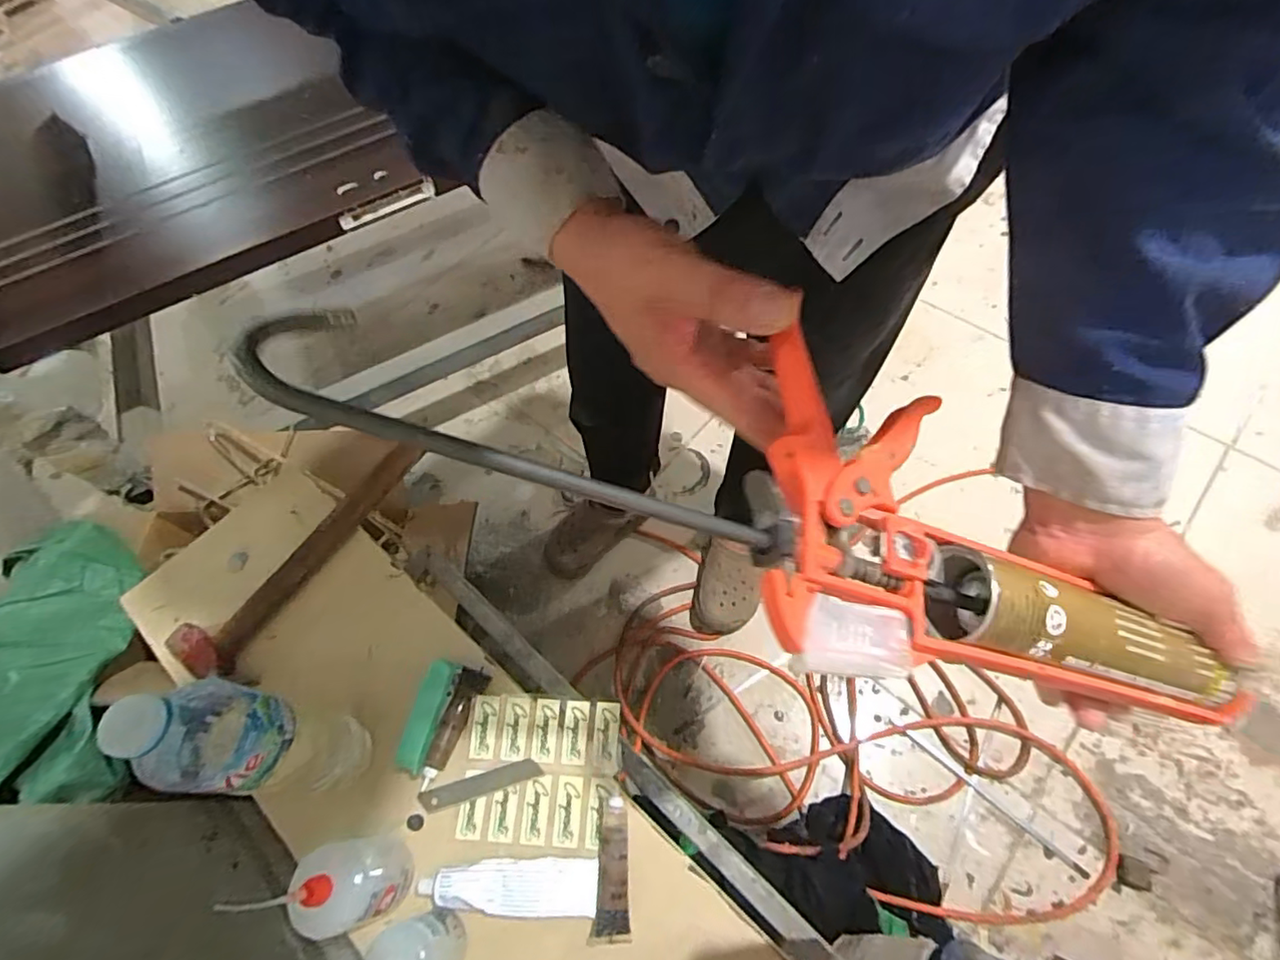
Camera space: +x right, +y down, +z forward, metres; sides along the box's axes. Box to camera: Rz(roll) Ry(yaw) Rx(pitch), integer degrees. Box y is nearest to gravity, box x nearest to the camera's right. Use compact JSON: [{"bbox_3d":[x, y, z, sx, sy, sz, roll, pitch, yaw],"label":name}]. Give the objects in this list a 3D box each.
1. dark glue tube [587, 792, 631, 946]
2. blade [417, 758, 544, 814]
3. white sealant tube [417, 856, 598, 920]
[{"bbox_3d":[-0.022,0.297,0.453,0.028,0.011,0.096,-2,62,5],"label":"dark glue tube"},{"bbox_3d":[-0.133,0.254,0.491,0.099,0.004,0.017,-15,58,-7],"label":"blade"},{"bbox_3d":[-0.100,0.307,0.441,0.132,0.025,0.038,-3,62,4],"label":"white sealant tube"}]

